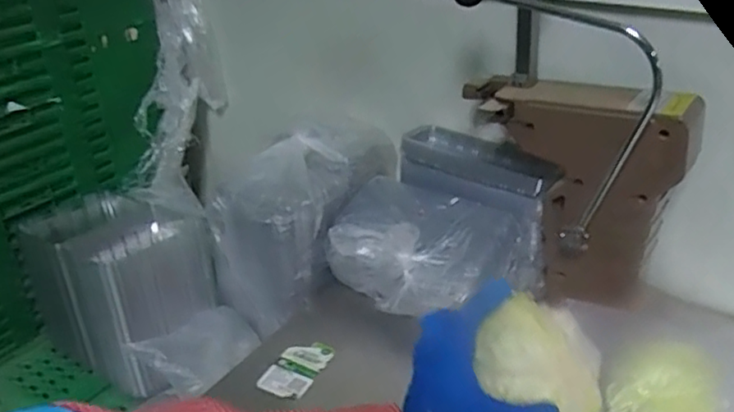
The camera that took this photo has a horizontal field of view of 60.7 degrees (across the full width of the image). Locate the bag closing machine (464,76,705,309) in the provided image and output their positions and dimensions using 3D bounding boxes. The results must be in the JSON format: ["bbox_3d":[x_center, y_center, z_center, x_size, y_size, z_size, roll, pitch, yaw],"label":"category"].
[{"bbox_3d":[0.247,-0.021,0.792,0.273,0.262,0.076,18,35,31],"label":"bag closing machine"}]

